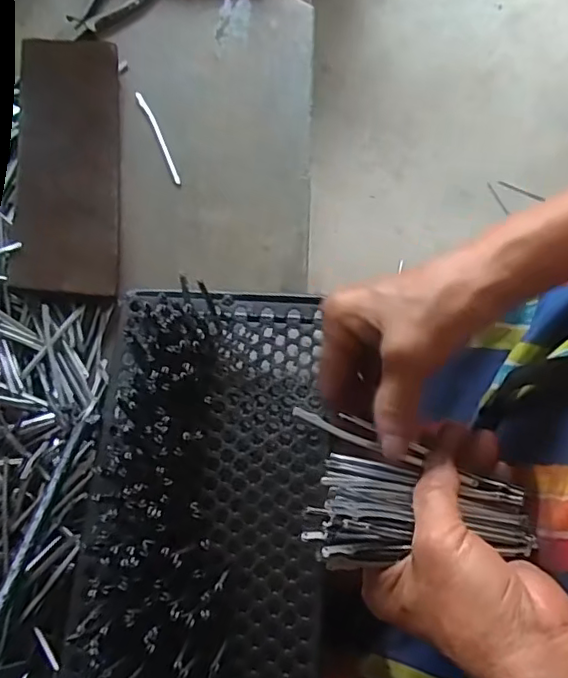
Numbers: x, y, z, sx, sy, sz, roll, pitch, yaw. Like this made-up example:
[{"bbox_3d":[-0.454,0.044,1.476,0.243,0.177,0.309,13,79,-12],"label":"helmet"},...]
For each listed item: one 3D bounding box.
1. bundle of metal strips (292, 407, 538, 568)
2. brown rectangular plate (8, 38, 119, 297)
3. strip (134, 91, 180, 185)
[{"bbox_3d":[0.061,0.091,0.310,0.130,0.020,0.068,20,72,8],"label":"bundle of metal strips"},{"bbox_3d":[-0.187,-0.155,0.521,0.082,0.012,0.253,-1,71,-14],"label":"brown rectangular plate"},{"bbox_3d":[-0.115,-0.187,0.550,0.008,0.004,0.107,-24,71,-7],"label":"strip"}]

